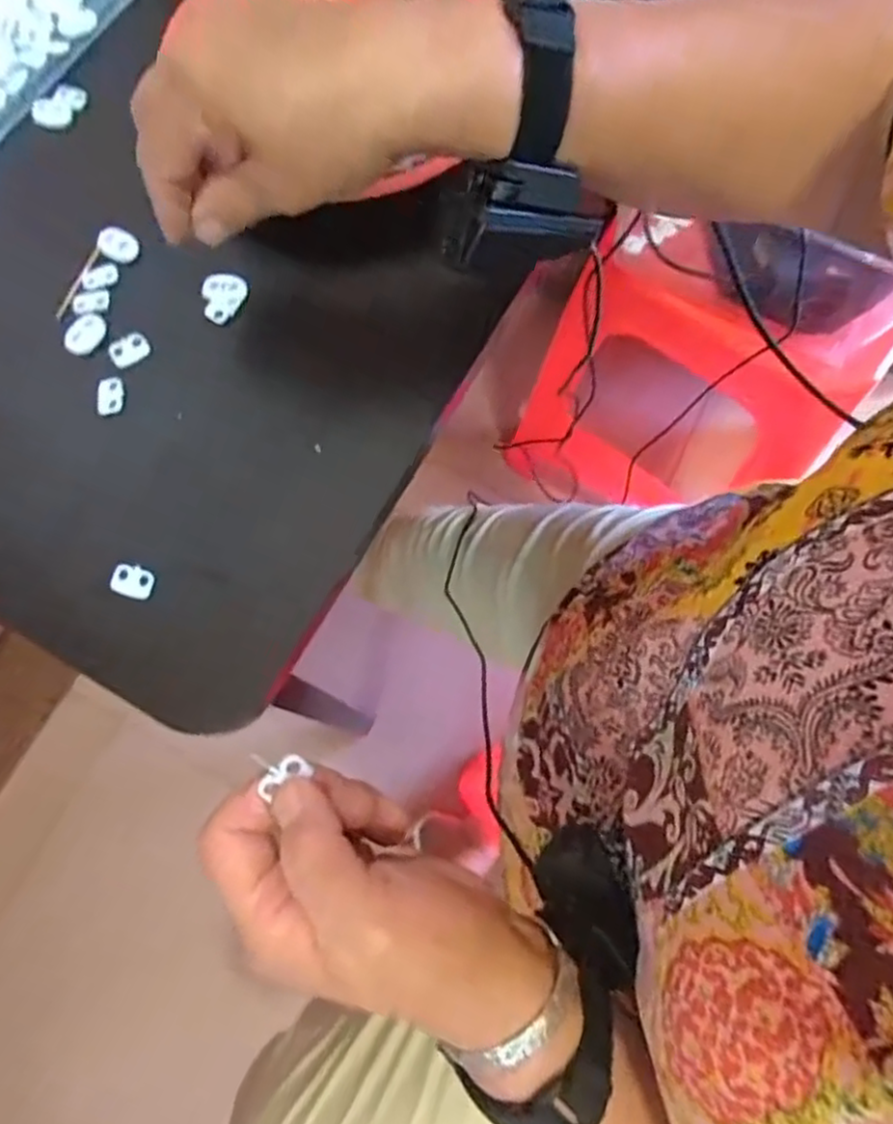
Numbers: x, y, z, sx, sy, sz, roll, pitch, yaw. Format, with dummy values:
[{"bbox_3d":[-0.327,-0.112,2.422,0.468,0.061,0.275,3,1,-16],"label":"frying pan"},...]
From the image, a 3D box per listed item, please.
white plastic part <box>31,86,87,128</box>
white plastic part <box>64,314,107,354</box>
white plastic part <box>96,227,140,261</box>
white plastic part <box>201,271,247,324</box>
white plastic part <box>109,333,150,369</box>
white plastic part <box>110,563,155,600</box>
[{"bbox_3d":[-0.223,-0.263,0.383,0.019,0.007,0.032,39,77,12],"label":"white plastic part"},{"bbox_3d":[-0.184,-0.116,0.336,0.016,0.007,0.022,27,75,9],"label":"white plastic part"},{"bbox_3d":[-0.173,-0.167,0.350,0.023,0.004,0.016,28,108,4],"label":"white plastic part"},{"bbox_3d":[-0.116,-0.137,0.342,0.021,0.004,0.026,35,91,2],"label":"white plastic part"},{"bbox_3d":[-0.161,-0.108,0.337,0.020,0.006,0.013,-29,74,-8],"label":"white plastic part"},{"bbox_3d":[-0.143,0.009,0.301,0.019,0.004,0.014,13,73,5],"label":"white plastic part"}]

